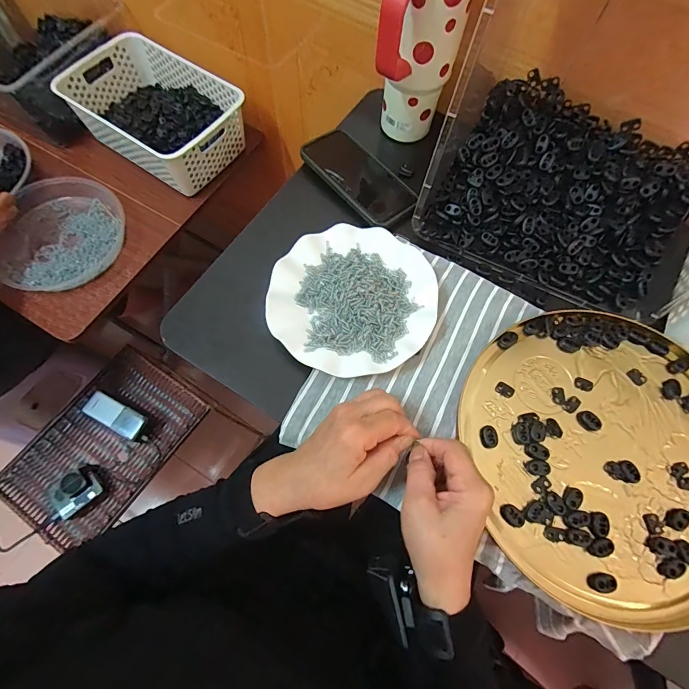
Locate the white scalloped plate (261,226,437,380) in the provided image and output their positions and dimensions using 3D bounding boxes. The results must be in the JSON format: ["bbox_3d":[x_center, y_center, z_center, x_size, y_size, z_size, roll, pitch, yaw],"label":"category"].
[{"bbox_3d":[0.009,-0.052,0.427,0.177,0.026,0.178,1,69,-1],"label":"white scalloped plate"}]

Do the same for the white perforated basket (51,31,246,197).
[{"bbox_3d":[-0.363,-0.453,0.739,0.311,0.097,0.207,35,72,11],"label":"white perforated basket"}]

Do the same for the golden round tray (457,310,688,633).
[{"bbox_3d":[0.269,0.103,0.384,0.276,0.012,0.289,1,69,-1],"label":"golden round tray"}]

